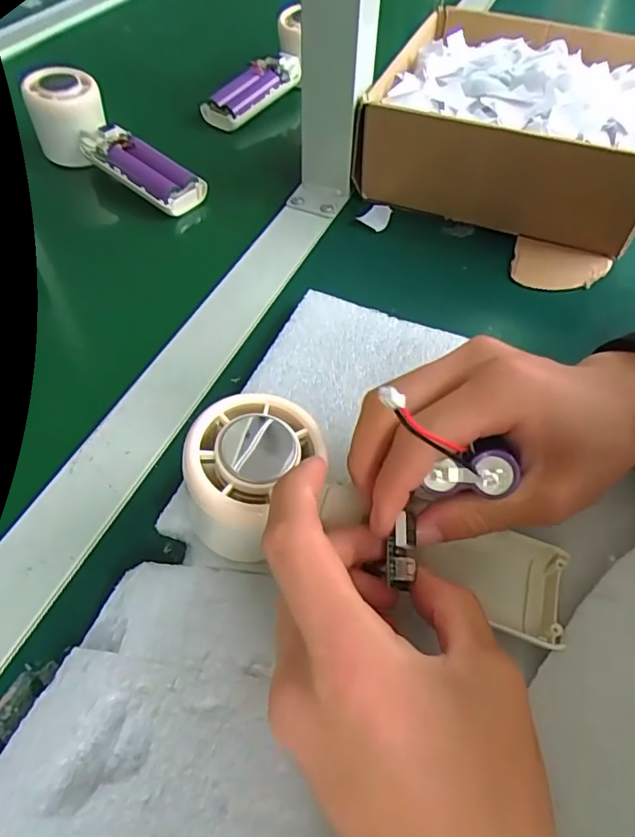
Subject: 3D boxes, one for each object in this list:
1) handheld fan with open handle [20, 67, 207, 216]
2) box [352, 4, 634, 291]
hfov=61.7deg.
[{"bbox_3d":[-0.161,-0.214,0.425,0.160,0.051,0.048,36,60,8],"label":"handheld fan with open handle"},{"bbox_3d":[0.155,-0.226,0.415,0.201,0.081,0.249,20,55,13],"label":"box"}]

